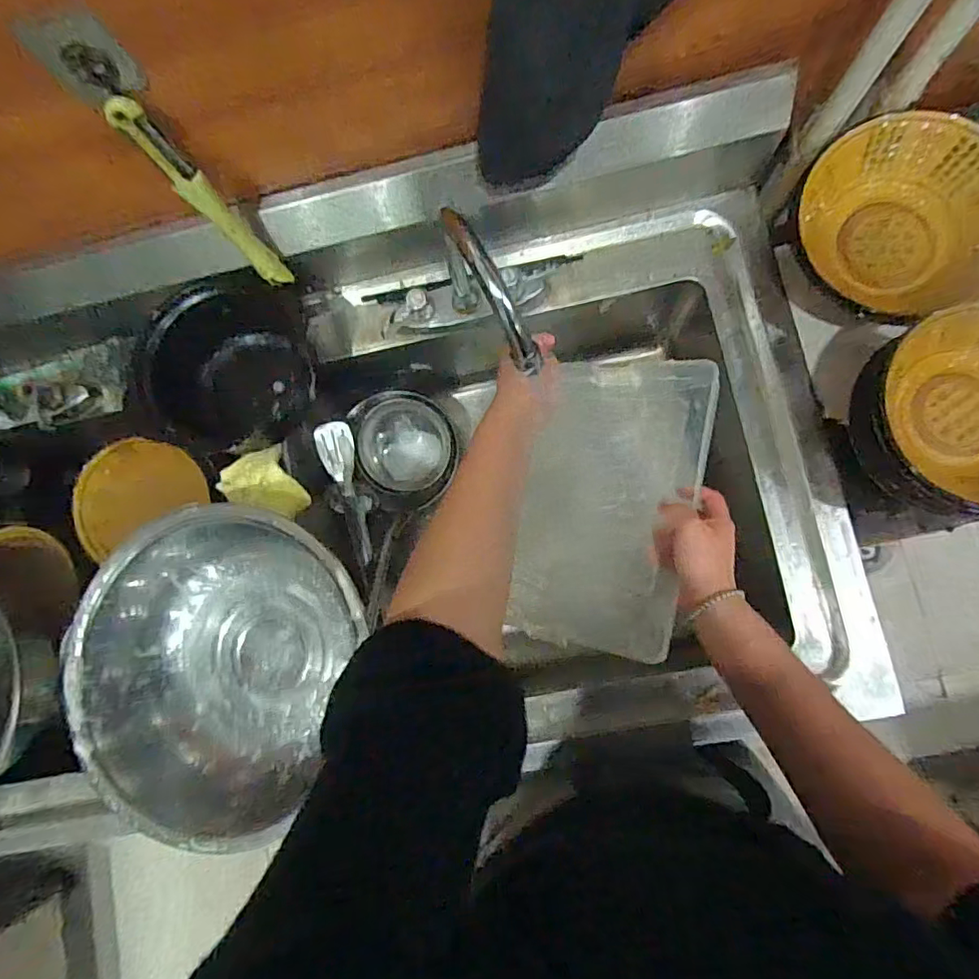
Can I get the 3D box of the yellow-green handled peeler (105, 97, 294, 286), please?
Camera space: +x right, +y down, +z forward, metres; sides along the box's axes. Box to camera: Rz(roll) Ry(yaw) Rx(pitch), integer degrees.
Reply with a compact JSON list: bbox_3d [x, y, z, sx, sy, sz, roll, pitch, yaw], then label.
[{"bbox_3d":[-0.242,-0.247,0.485,0.023,0.187,0.013,-42,60,0],"label":"yellow-green handled peeler"}]

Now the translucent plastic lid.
[{"bbox_3d":[0.120,0.006,0.563,0.166,0.023,0.299,9,72,24],"label":"translucent plastic lid"}]

